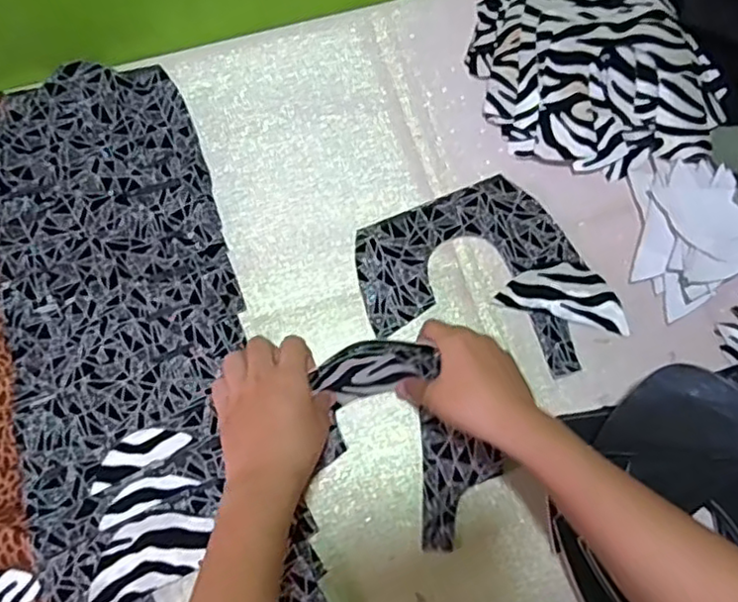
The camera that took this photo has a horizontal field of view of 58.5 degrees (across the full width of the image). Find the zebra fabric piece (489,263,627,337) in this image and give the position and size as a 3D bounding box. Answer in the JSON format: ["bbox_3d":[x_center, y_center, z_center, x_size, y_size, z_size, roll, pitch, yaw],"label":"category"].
[{"bbox_3d":[0.164,-0.008,0.552,0.106,0.005,0.050,14,73,3],"label":"zebra fabric piece"}]

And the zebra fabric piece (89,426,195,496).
[{"bbox_3d":[-0.177,0.116,0.504,0.078,0.004,0.029,-27,75,-10],"label":"zebra fabric piece"}]

